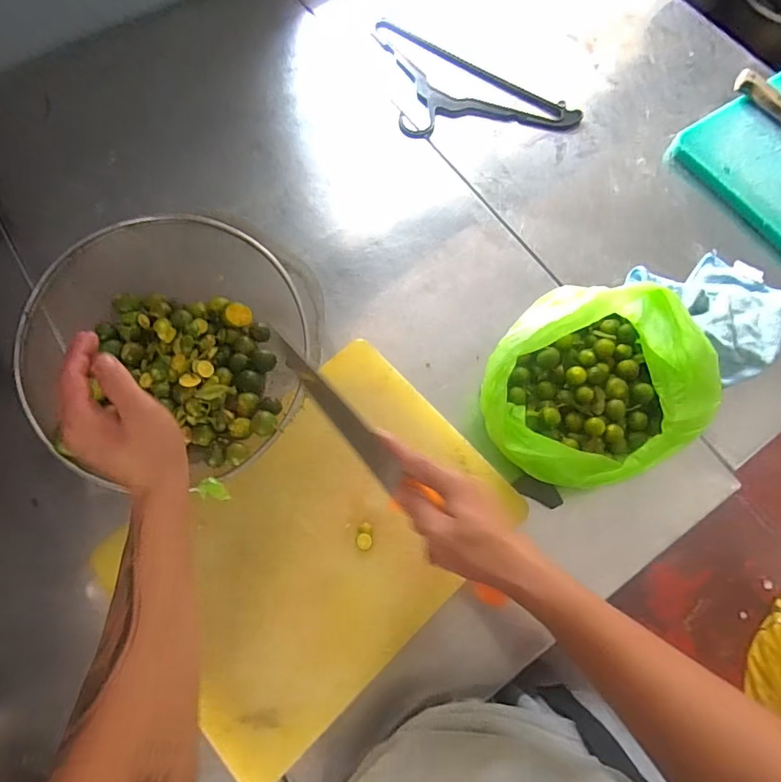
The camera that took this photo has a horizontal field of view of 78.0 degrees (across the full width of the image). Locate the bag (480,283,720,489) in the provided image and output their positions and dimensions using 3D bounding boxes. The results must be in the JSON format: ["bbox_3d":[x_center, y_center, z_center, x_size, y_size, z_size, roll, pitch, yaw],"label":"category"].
[{"bbox_3d":[0.231,-0.006,0.565,0.252,0.124,0.220,-31,73,-10],"label":"bag"}]

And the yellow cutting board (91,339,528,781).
[{"bbox_3d":[-0.078,0.160,0.540,0.394,0.019,0.288,-42,78,-14],"label":"yellow cutting board"}]

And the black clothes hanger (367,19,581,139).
[{"bbox_3d":[0.101,-0.480,0.790,0.383,0.011,0.192,31,73,10],"label":"black clothes hanger"}]

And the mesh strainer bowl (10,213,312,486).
[{"bbox_3d":[-0.248,-0.044,0.551,0.303,0.105,0.303,1,72,-4],"label":"mesh strainer bowl"}]

